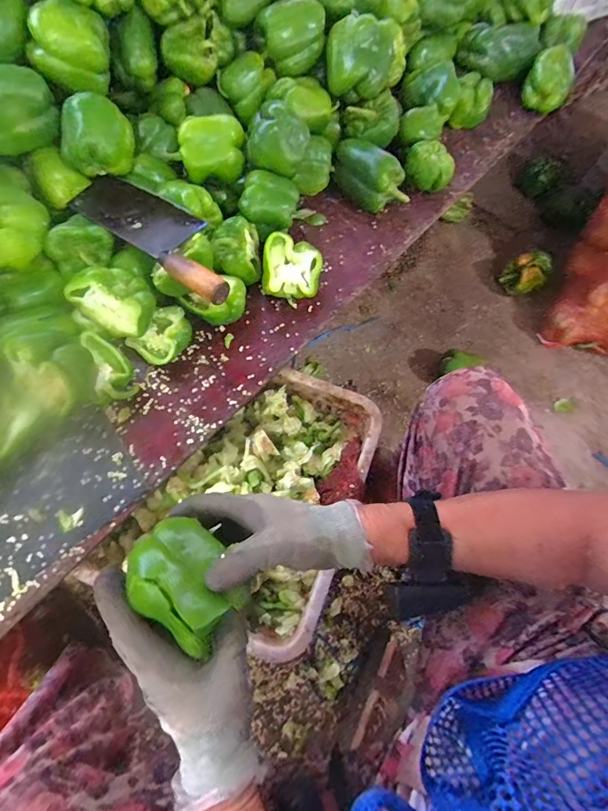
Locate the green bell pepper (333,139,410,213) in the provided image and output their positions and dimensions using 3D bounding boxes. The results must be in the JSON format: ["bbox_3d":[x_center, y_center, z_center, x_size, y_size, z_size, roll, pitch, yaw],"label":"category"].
[{"bbox_3d":[0.107,-0.386,0.700,0.143,0.079,0.071,42,72,14],"label":"green bell pepper"}]

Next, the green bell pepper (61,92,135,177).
[{"bbox_3d":[-0.279,-0.366,0.561,0.073,0.072,0.073,8,67,1],"label":"green bell pepper"}]

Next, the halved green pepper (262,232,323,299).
[{"bbox_3d":[-0.018,-0.201,0.627,0.087,0.068,0.086,4,67,-1],"label":"halved green pepper"}]

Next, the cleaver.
[{"bbox_3d":[-0.186,-0.231,0.539,0.272,0.033,0.090,38,71,13],"label":"cleaver"}]

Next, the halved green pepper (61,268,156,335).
[{"bbox_3d":[-0.253,-0.148,0.555,0.099,0.065,0.079,30,69,10],"label":"halved green pepper"}]

